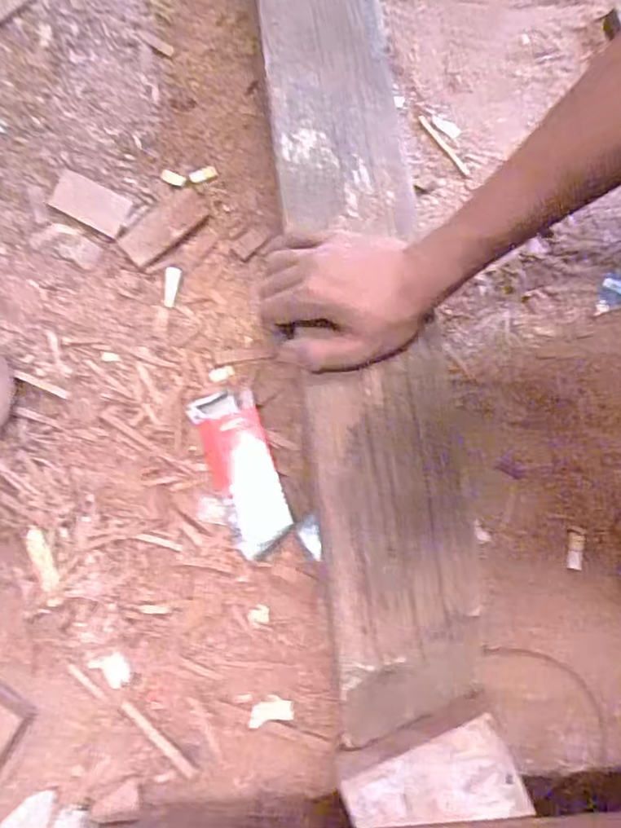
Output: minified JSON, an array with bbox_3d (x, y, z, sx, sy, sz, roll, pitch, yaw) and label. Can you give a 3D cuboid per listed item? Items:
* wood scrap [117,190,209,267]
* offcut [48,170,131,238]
[{"bbox_3d":[-0.135,-0.175,0.530,0.039,0.004,0.087,44,80,7],"label":"wood scrap"},{"bbox_3d":[-0.200,-0.191,0.520,0.065,0.011,0.037,24,78,4],"label":"offcut"}]

